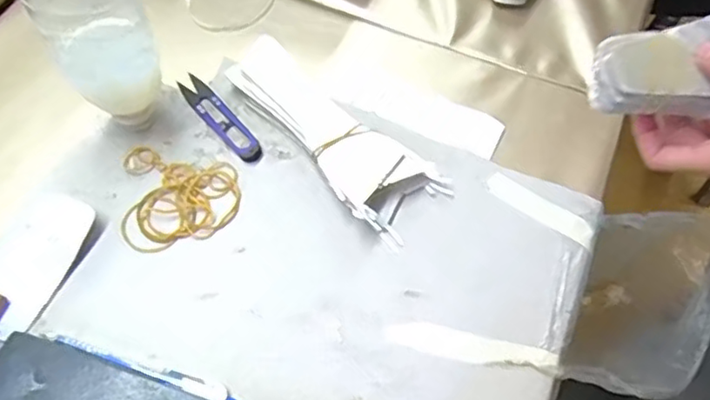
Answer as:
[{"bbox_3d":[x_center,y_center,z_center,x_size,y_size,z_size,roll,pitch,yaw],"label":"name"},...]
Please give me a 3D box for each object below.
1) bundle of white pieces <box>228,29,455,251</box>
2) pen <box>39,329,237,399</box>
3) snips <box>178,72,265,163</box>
[{"bbox_3d":[-0.022,-0.051,0.479,0.191,0.028,0.074,38,63,20],"label":"bundle of white pieces"},{"bbox_3d":[-0.139,0.106,0.399,0.136,0.009,0.011,16,57,7],"label":"pen"},{"bbox_3d":[-0.108,-0.067,0.500,0.022,0.006,0.099,-34,65,-22],"label":"snips"}]

